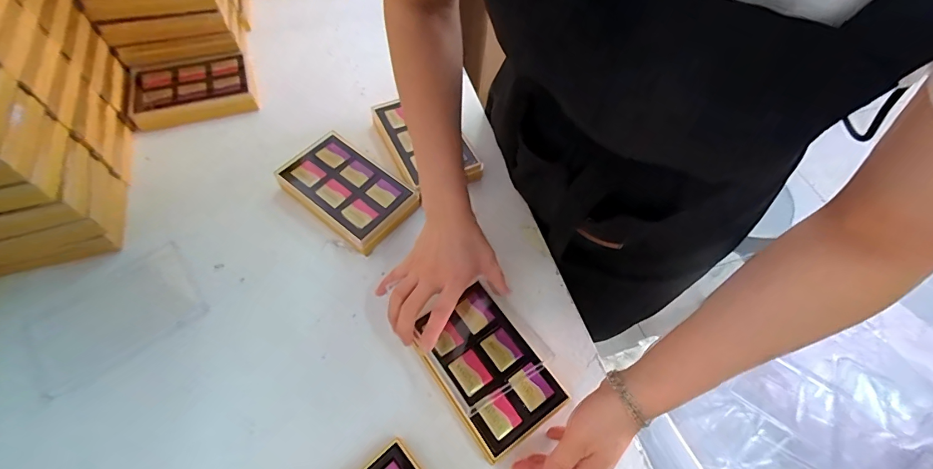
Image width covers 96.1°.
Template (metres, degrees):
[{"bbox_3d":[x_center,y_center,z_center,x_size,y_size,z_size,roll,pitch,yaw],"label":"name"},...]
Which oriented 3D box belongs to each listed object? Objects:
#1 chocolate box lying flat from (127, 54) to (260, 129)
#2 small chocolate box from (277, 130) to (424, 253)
[{"bbox_3d":[-0.419,-0.224,0.637,0.174,0.027,0.106,-14,61,-11],"label":"chocolate box lying flat"},{"bbox_3d":[-0.156,-0.065,0.567,0.169,0.028,0.114,36,64,17],"label":"small chocolate box"}]

